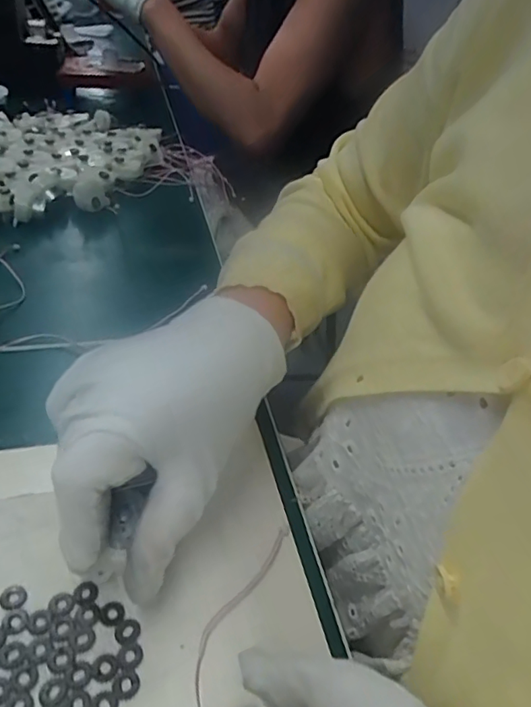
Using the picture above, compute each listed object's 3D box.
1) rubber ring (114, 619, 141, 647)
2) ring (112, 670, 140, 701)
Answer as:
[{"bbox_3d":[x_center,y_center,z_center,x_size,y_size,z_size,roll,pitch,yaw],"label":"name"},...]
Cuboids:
[{"bbox_3d":[-0.059,0.118,0.228,0.011,0.004,0.011,3,38,-2],"label":"rubber ring"},{"bbox_3d":[-0.056,0.131,0.212,0.010,0.004,0.010,3,38,-2],"label":"ring"}]

